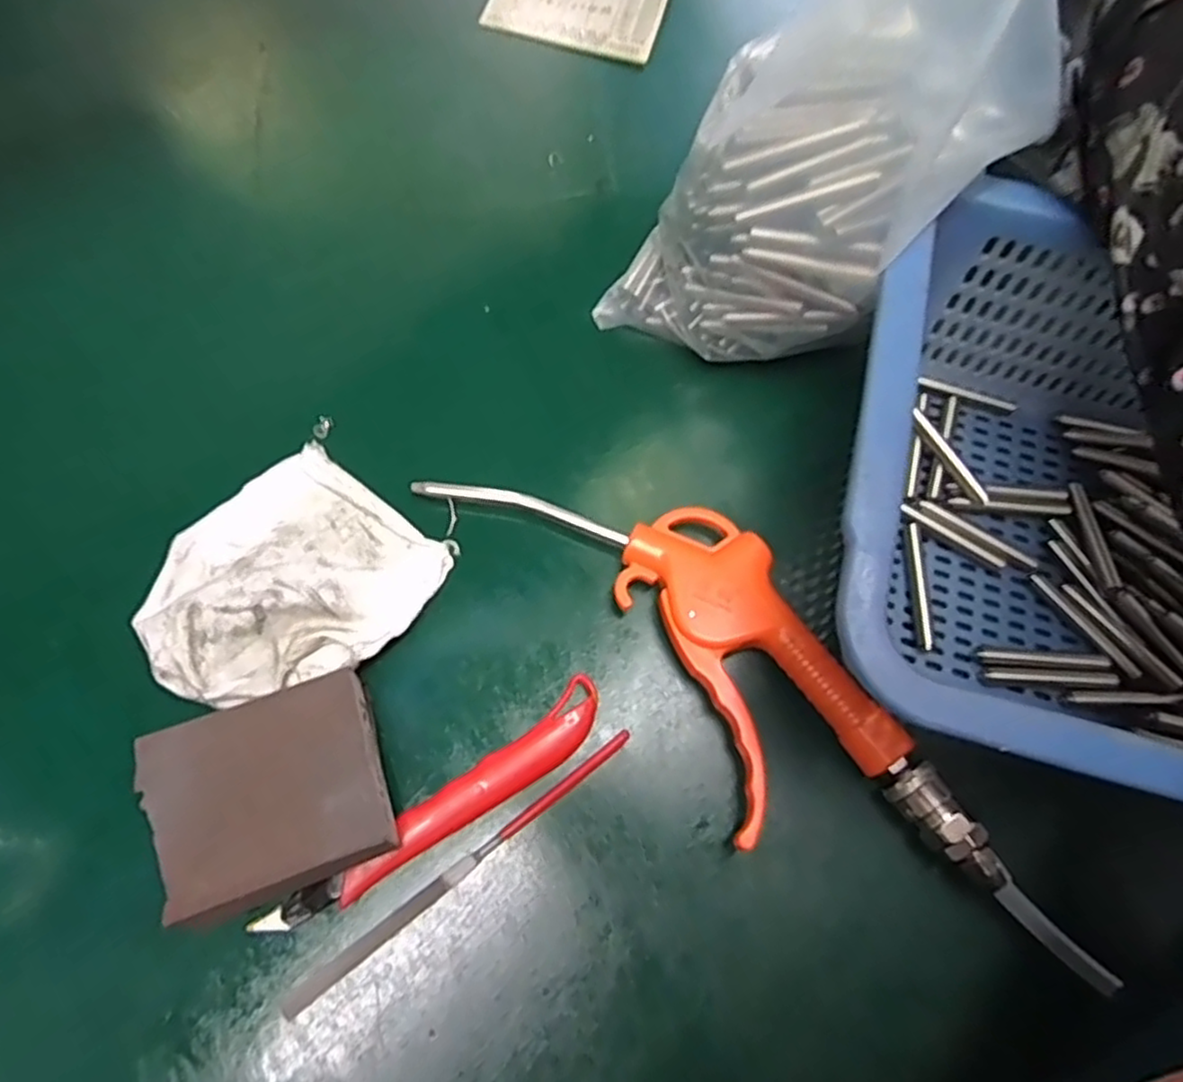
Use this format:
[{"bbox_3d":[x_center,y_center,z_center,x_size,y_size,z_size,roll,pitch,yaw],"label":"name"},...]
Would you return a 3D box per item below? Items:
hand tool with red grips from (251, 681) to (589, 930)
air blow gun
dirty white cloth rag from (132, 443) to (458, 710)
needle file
[{"bbox_3d":[-0.055,0.106,0.278,0.148,0.010,0.024,-36,75,-14],"label":"hand tool with red grips"},{"bbox_3d":[0.066,0.060,0.298,0.090,0.022,0.308,-40,76,-15],"label":"air blow gun"},{"bbox_3d":[-0.129,0.018,0.303,0.101,0.026,0.109,32,71,9],"label":"dirty white cloth rag"},{"bbox_3d":[-0.049,0.127,0.280,0.159,0.005,0.007,-36,75,-14],"label":"needle file"}]

